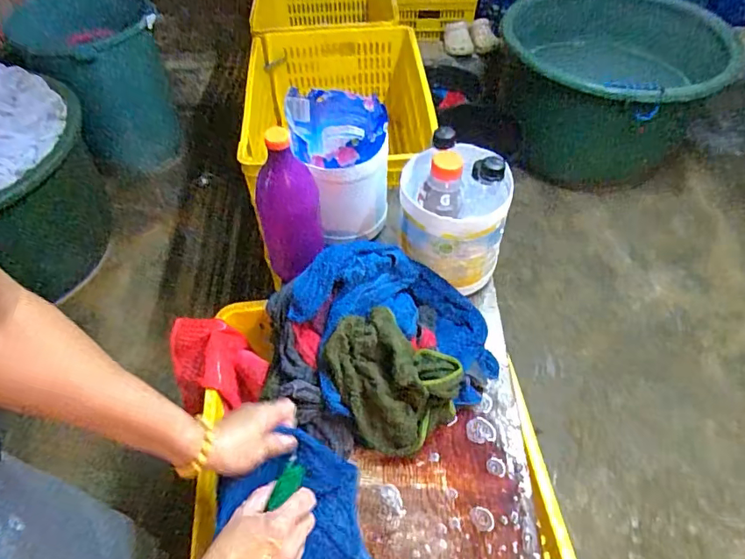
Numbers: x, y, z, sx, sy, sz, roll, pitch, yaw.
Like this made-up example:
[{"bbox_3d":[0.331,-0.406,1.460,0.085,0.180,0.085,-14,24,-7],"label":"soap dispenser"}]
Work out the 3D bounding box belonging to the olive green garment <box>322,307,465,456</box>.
[{"bbox_3d":[0.024,0.116,0.607,0.137,0.108,0.139,-1,51,1],"label":"olive green garment"}]

